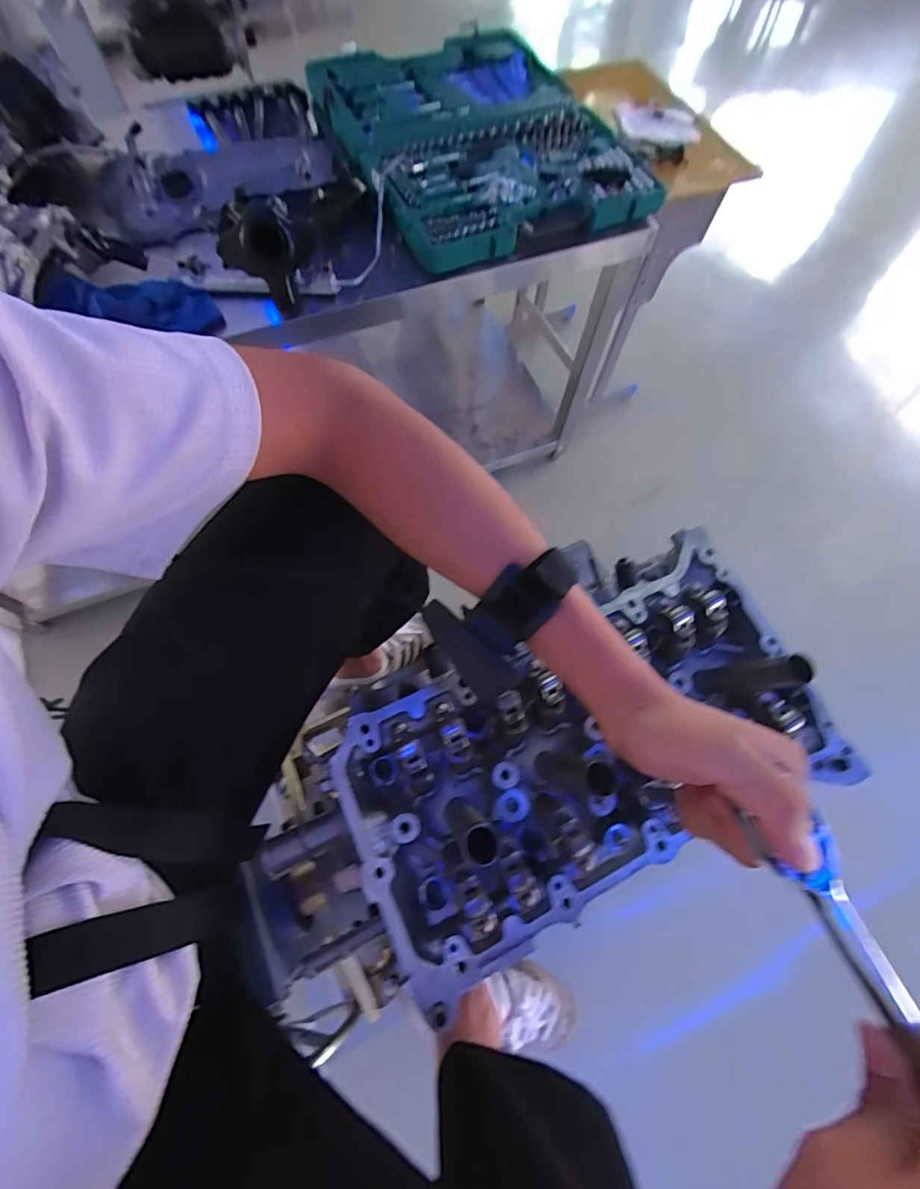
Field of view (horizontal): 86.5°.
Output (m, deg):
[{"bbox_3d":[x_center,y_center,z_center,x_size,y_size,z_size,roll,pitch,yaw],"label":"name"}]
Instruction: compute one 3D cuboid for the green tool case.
[{"bbox_3d":[0.043,-0.956,1.026,0.540,0.134,0.621,-19,68,-10],"label":"green tool case"}]

